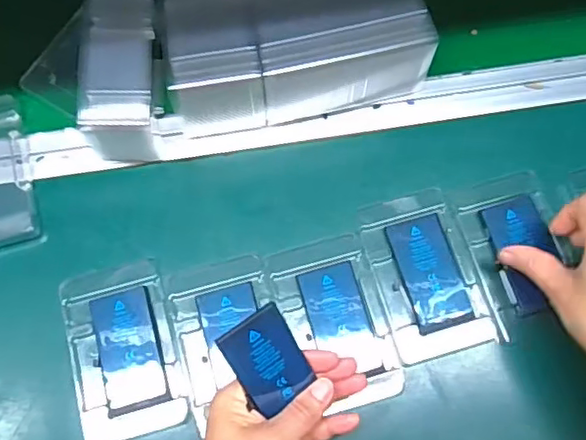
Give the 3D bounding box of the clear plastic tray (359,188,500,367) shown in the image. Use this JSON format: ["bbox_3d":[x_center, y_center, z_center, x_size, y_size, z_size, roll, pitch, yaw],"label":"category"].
[{"bbox_3d":[0.102,0.042,0.468,0.076,0.007,0.126,-16,72,-5],"label":"clear plastic tray"}]

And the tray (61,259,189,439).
[{"bbox_3d":[-0.129,0.098,0.453,0.075,0.010,0.126,-15,72,-5],"label":"tray"}]

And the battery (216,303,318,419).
[{"bbox_3d":[-0.016,0.088,0.378,0.044,0.005,0.060,-36,109,-18],"label":"battery"}]

